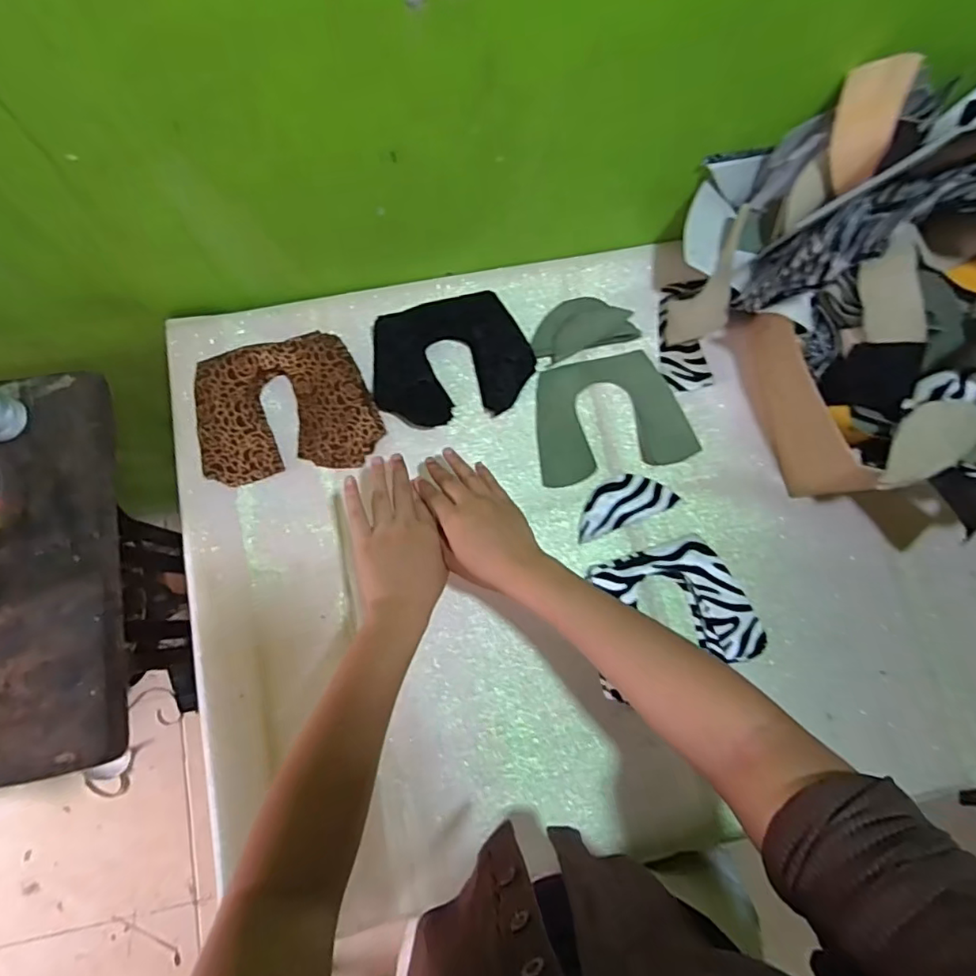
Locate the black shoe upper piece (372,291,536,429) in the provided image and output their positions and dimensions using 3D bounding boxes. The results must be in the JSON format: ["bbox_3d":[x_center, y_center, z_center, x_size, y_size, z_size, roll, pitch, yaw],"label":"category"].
[{"bbox_3d":[-0.039,-0.133,0.593,0.161,0.033,0.123,-12,78,-4],"label":"black shoe upper piece"}]

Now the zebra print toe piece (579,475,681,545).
[{"bbox_3d":[0.135,0.013,0.575,0.104,0.008,0.047,-22,79,-6],"label":"zebra print toe piece"}]

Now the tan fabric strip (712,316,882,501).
[{"bbox_3d":[0.293,-0.088,0.551,0.024,0.103,0.202,-15,79,-4],"label":"tan fabric strip"}]

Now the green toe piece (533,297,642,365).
[{"bbox_3d":[0.100,-0.173,0.610,0.111,0.008,0.060,-18,79,-5],"label":"green toe piece"}]

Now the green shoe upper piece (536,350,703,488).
[{"bbox_3d":[0.126,-0.077,0.597,0.158,0.004,0.126,-12,78,-4],"label":"green shoe upper piece"}]

